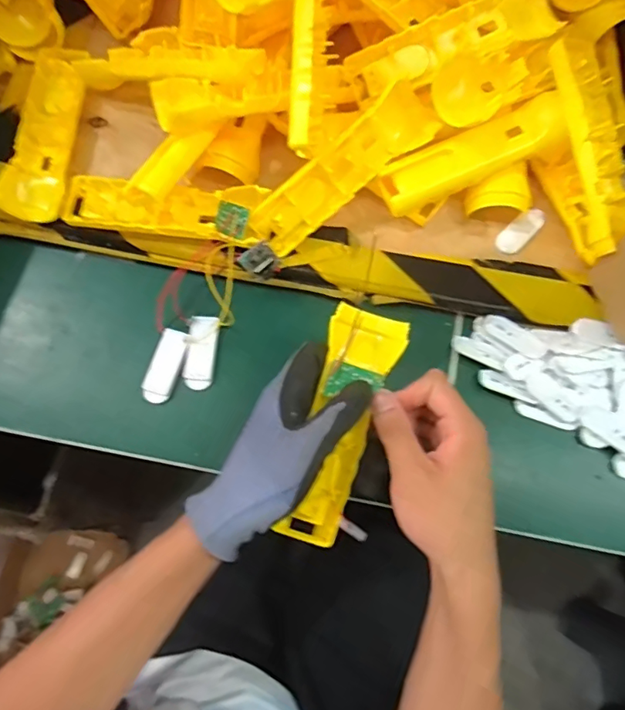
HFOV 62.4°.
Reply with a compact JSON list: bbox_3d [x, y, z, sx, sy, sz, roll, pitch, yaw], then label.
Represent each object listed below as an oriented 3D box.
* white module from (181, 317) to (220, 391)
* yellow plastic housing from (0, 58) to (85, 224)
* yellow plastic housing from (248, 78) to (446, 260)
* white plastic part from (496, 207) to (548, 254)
[{"bbox_3d":[-0.089,-0.002,0.410,0.023,0.011,0.058,6,74,0],"label":"white module"},{"bbox_3d":[-0.220,-0.183,0.434,0.046,0.027,0.152,4,74,0],"label":"yellow plastic housing"},{"bbox_3d":[0.019,-0.145,0.405,0.154,0.024,0.044,-40,119,4],"label":"yellow plastic housing"},{"bbox_3d":[0.174,-0.104,0.429,0.052,0.004,0.020,-42,79,-12],"label":"white plastic part"}]

